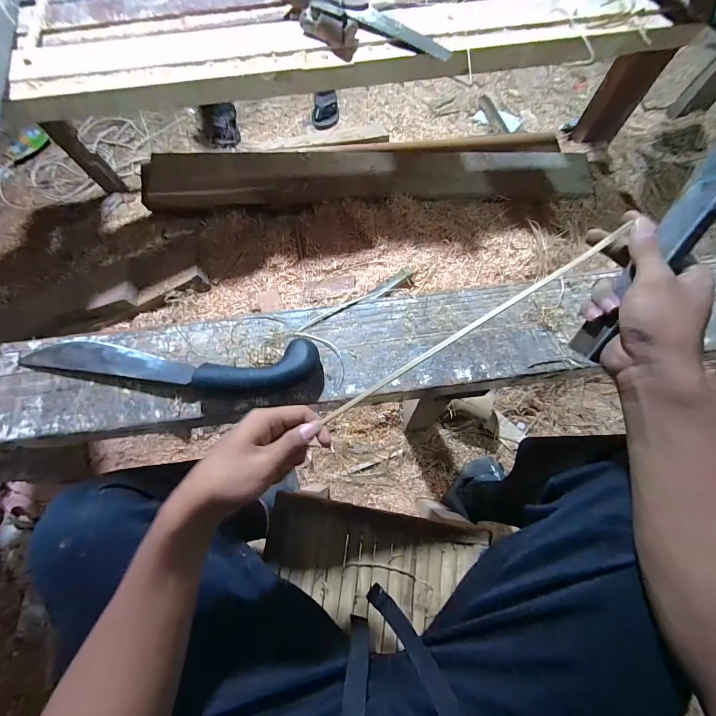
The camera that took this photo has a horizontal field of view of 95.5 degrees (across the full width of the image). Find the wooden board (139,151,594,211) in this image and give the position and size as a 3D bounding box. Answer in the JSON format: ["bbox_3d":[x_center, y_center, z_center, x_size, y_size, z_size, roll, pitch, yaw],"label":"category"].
[{"bbox_3d":[0.035,-0.530,0.967,1.332,0.086,0.147,-1,70,2],"label":"wooden board"}]

